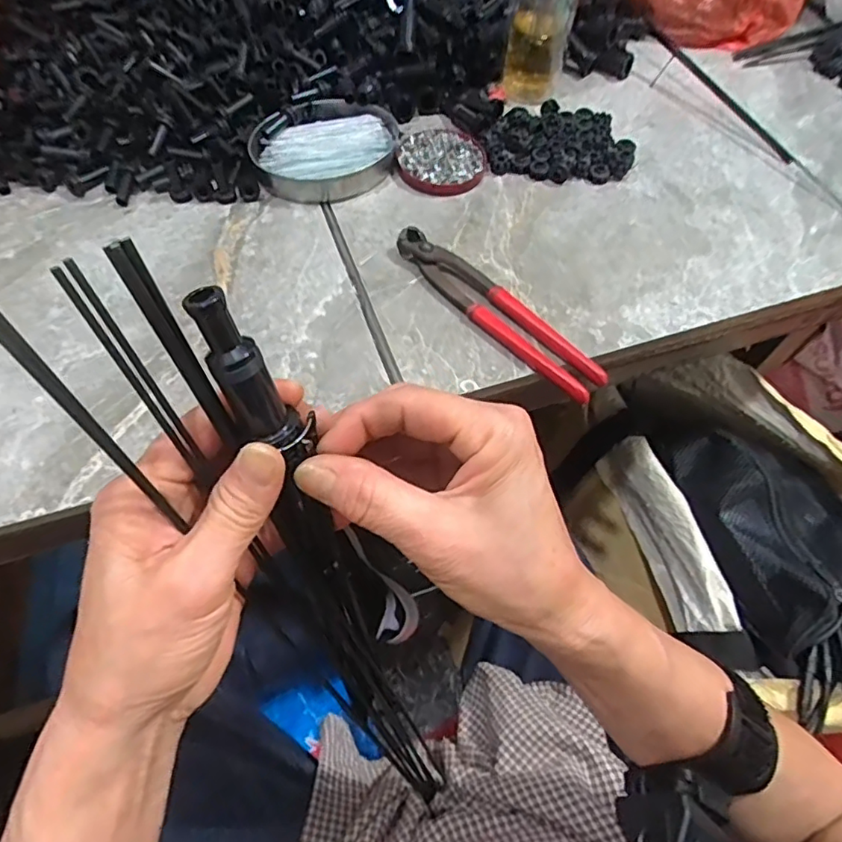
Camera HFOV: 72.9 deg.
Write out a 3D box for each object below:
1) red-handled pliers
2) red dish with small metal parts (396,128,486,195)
[{"bbox_3d":[0.056,-0.086,0.442,0.034,0.017,0.199,-38,70,-21],"label":"red-handled pliers"},{"bbox_3d":[0.017,-0.250,0.538,0.083,0.010,0.085,1,61,-3],"label":"red dish with small metal parts"}]

